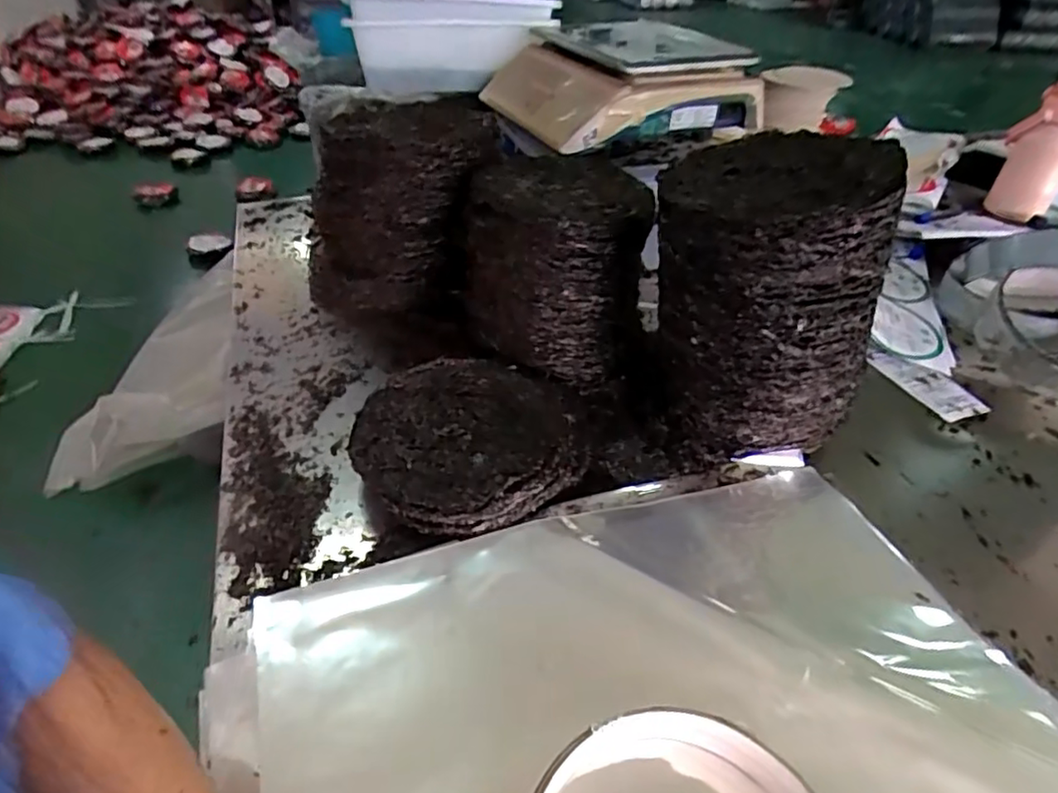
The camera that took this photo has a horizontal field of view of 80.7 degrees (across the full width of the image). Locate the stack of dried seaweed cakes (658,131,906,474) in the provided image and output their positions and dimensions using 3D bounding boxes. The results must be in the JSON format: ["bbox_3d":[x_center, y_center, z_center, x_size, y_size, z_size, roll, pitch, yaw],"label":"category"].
[{"bbox_3d":[0.225,-0.087,0.622,0.212,0.294,0.204,9,40,7],"label":"stack of dried seaweed cakes"}]

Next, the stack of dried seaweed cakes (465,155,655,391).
[{"bbox_3d":[0.031,-0.153,0.732,0.194,0.184,0.183,10,40,9],"label":"stack of dried seaweed cakes"}]

